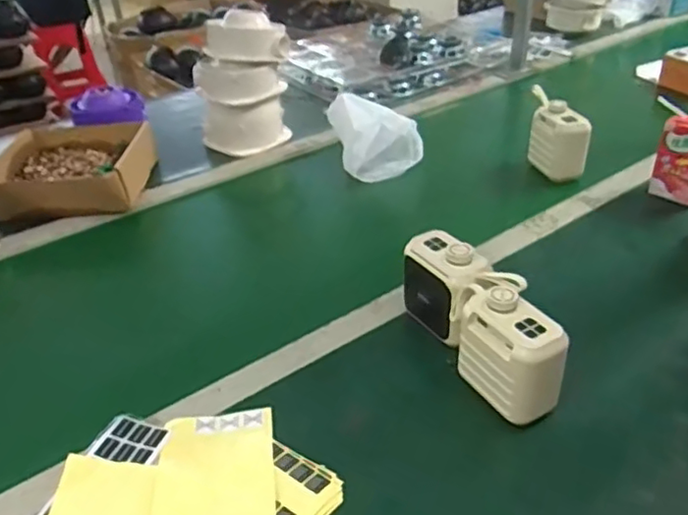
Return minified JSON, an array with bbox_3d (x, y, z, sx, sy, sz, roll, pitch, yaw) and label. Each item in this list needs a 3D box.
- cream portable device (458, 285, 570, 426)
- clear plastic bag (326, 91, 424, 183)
[{"bbox_3d":[0.145,0.087,0.532,0.055,0.102,0.088,-20,38,-23],"label":"cream portable device"},{"bbox_3d":[0.053,-0.200,0.983,0.121,0.102,0.146,-9,33,-12],"label":"clear plastic bag"}]

